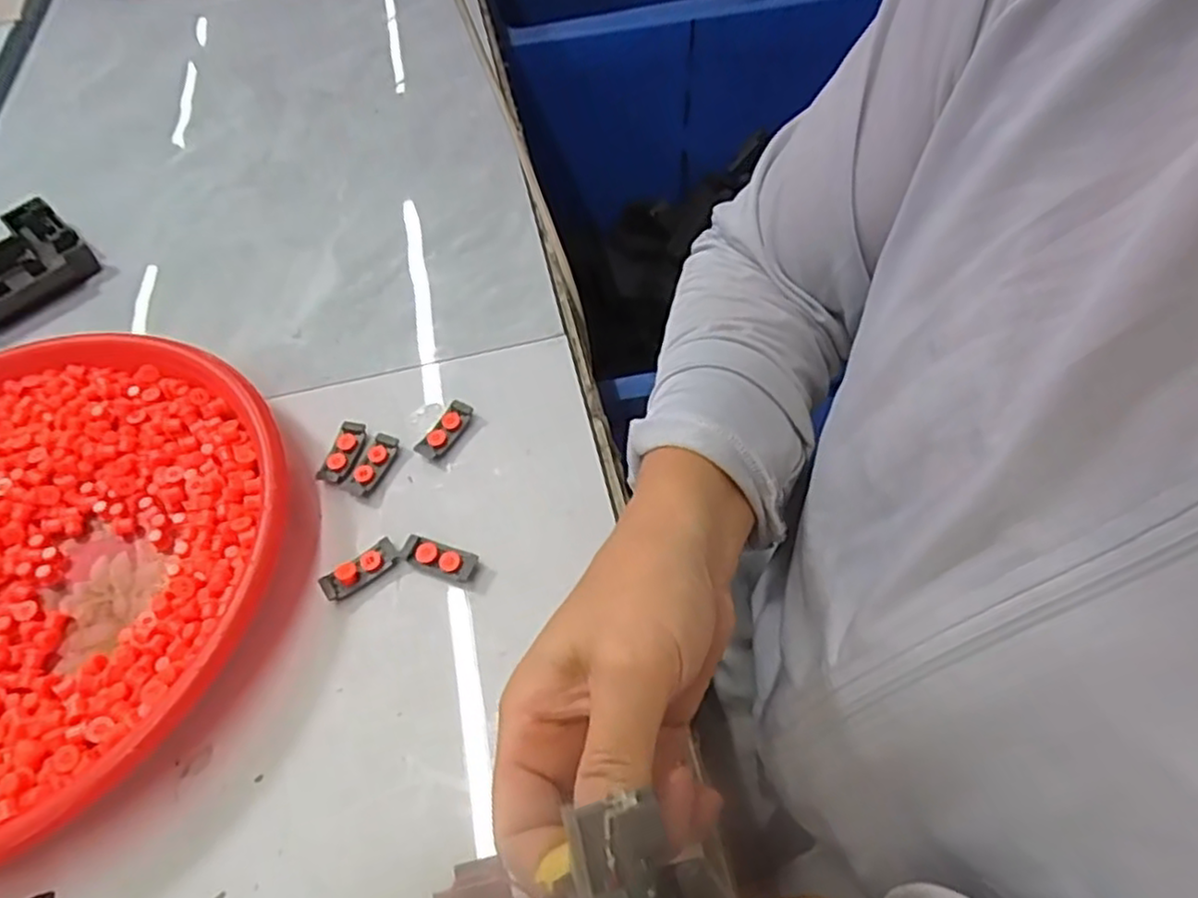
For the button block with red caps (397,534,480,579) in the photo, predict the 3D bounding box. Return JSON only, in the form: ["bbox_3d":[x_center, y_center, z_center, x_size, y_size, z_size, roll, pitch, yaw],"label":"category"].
[{"bbox_3d":[-0.072,0.048,0.319,0.034,0.007,0.014,14,58,13],"label":"button block with red caps"}]

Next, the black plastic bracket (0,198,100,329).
[{"bbox_3d":[-0.367,-0.118,0.445,0.074,0.021,0.074,-39,62,-20],"label":"black plastic bracket"}]

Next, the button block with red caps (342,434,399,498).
[{"bbox_3d":[-0.112,0.007,0.349,0.014,0.005,0.034,18,59,15],"label":"button block with red caps"}]

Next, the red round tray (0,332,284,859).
[{"bbox_3d":[-0.271,0.054,0.315,0.241,0.030,0.244,-2,56,3],"label":"red round tray"}]

